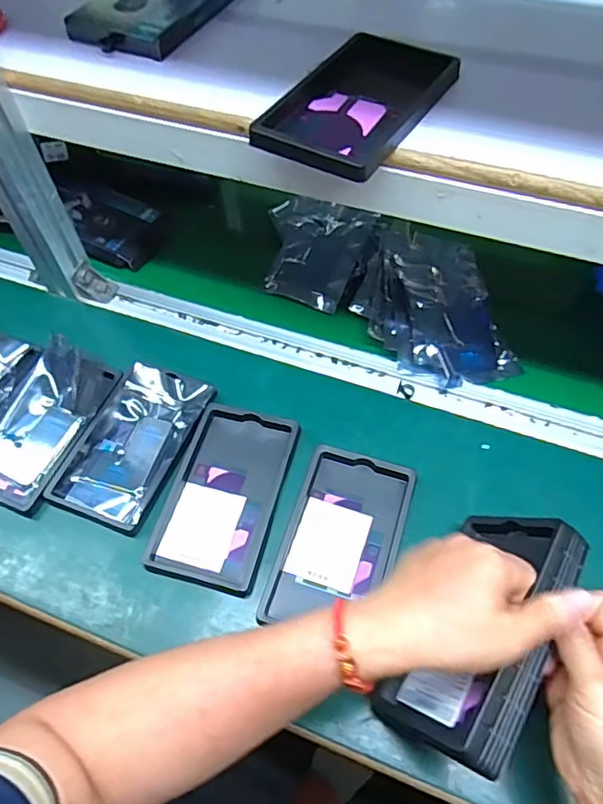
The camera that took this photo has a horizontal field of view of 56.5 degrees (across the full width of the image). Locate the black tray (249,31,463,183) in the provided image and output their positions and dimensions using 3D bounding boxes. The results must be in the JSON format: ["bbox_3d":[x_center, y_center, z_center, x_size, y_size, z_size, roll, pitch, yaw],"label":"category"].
[{"bbox_3d":[0.043,-0.224,0.417,0.097,0.012,0.162,26,61,18],"label":"black tray"}]

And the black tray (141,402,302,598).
[{"bbox_3d":[-0.066,0.079,0.493,0.094,0.014,0.160,12,58,10],"label":"black tray"}]

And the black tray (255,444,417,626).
[{"bbox_3d":[0.033,0.115,0.470,0.091,0.019,0.152,16,59,12],"label":"black tray"}]

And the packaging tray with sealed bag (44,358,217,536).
[{"bbox_3d":[-0.154,0.036,0.525,0.095,0.014,0.159,19,59,14],"label":"packaging tray with sealed bag"}]

